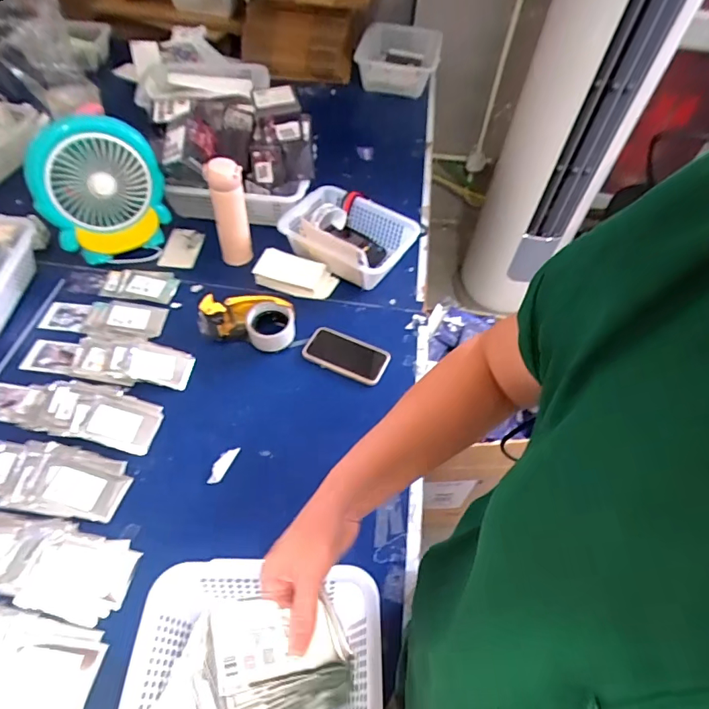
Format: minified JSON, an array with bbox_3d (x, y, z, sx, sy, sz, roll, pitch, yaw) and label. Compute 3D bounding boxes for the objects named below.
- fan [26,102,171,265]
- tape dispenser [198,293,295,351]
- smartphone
[{"bbox_3d":[-0.506,-0.327,0.938,0.234,0.251,0.109,-26,58,-22],"label":"fan"},{"bbox_3d":[-0.203,-0.059,0.870,0.180,0.073,0.087,3,52,-2],"label":"tape dispenser"},{"bbox_3d":[-0.013,-0.001,0.877,0.154,0.012,0.089,21,54,13],"label":"smartphone"}]

